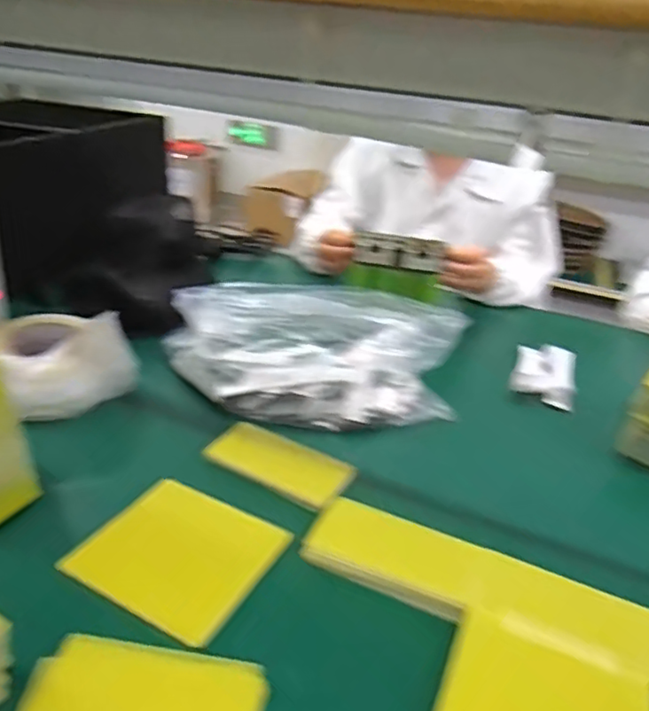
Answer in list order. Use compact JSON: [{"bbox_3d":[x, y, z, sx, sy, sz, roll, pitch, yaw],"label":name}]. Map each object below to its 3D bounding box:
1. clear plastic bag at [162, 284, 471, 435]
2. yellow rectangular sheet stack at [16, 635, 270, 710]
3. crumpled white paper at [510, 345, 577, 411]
[{"bbox_3d":[-0.020,-0.011,0.777,0.360,0.126,0.167,2,28,-6],"label":"clear plastic bag"},{"bbox_3d":[-0.122,0.233,0.413,0.154,0.010,0.083,7,28,3],"label":"yellow rectangular sheet stack"},{"bbox_3d":[0.316,0.026,0.884,0.084,0.039,0.147,14,29,17],"label":"crumpled white paper"}]

